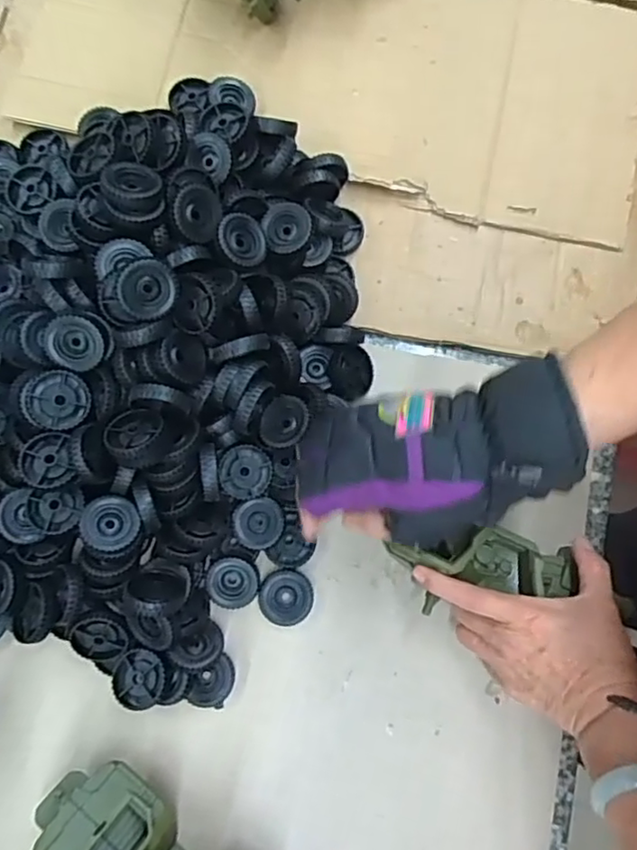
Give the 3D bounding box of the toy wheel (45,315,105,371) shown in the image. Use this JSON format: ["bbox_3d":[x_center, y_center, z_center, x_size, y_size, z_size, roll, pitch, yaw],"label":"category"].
[{"bbox_3d":[-0.180,-0.061,0.465,0.041,0.011,0.041,-6,112,-14],"label":"toy wheel"}]

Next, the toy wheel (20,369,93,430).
[{"bbox_3d":[-0.196,-0.019,0.468,0.046,0.012,0.043,0,80,-1],"label":"toy wheel"}]

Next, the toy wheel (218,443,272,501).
[{"bbox_3d":[-0.060,0.038,0.512,0.041,0.011,0.043,10,80,1],"label":"toy wheel"}]

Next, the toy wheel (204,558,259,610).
[{"bbox_3d":[-0.069,0.128,0.509,0.041,0.014,0.039,0,80,-1],"label":"toy wheel"}]

